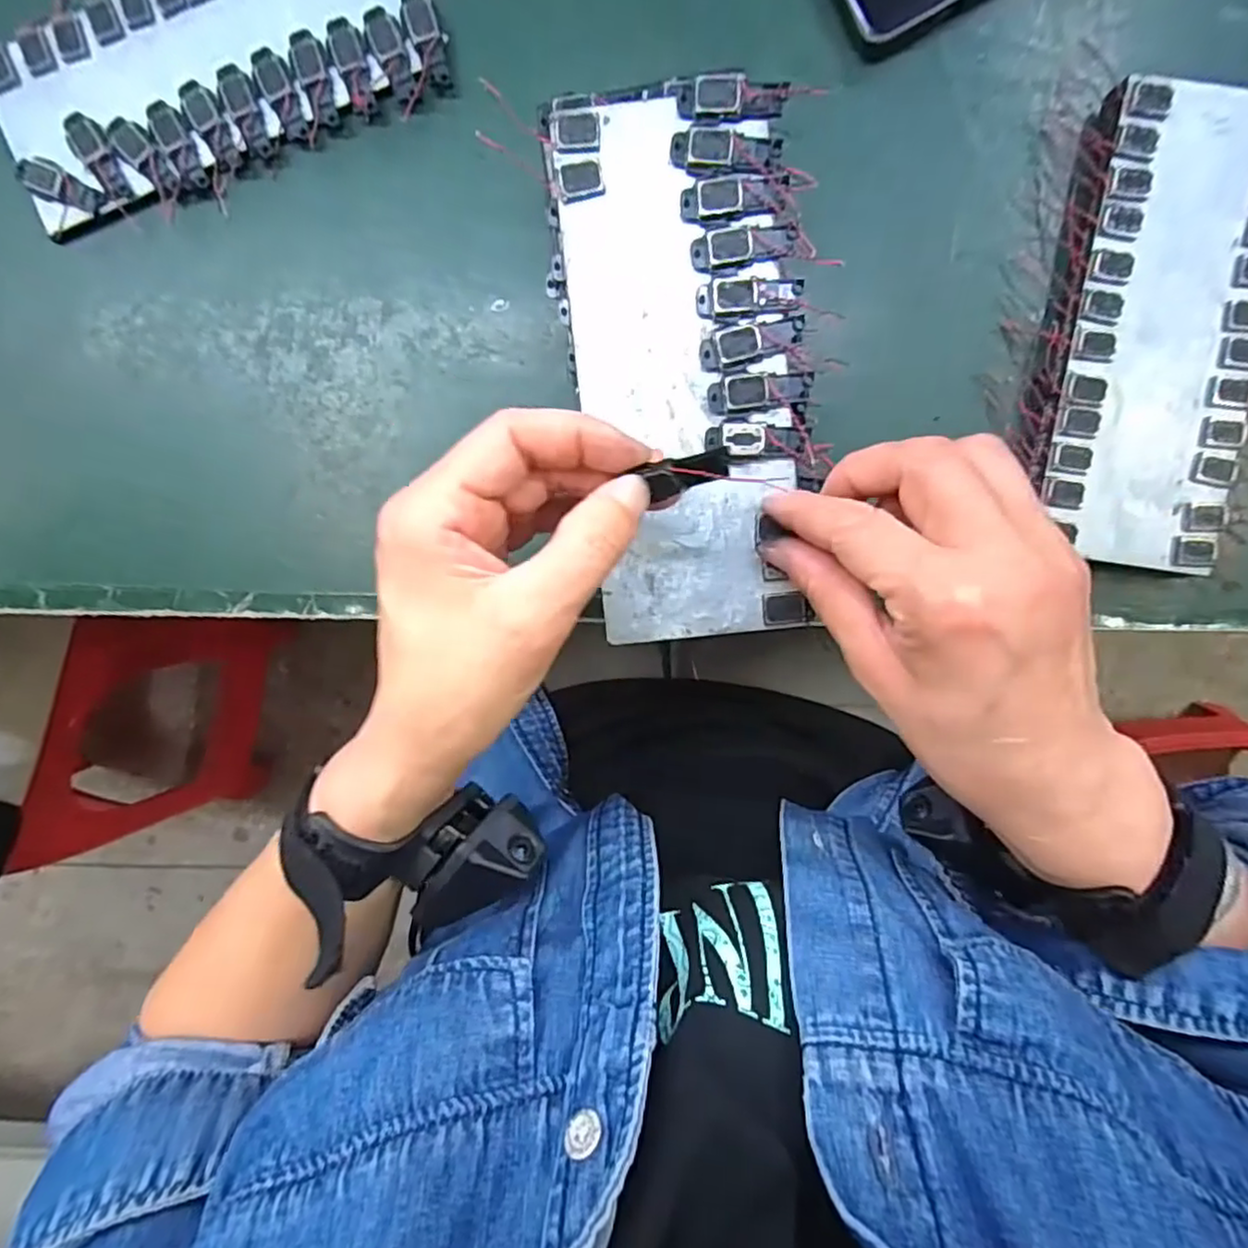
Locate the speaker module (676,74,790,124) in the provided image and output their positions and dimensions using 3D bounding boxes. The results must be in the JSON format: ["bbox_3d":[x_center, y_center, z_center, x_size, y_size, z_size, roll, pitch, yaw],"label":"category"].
[{"bbox_3d":[0.040,-0.192,0.246,0.040,0.005,0.015,2,95,3],"label":"speaker module"}]

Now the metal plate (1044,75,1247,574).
[{"bbox_3d":[0.238,-0.127,0.298,0.078,0.024,0.197,9,98,0],"label":"metal plate"}]

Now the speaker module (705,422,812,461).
[{"bbox_3d":[0.052,-0.071,0.259,0.039,0.004,0.013,4,96,3],"label":"speaker module"}]

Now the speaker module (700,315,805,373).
[{"bbox_3d":[0.049,-0.108,0.256,0.041,0.005,0.014,-14,94,5],"label":"speaker module"}]

